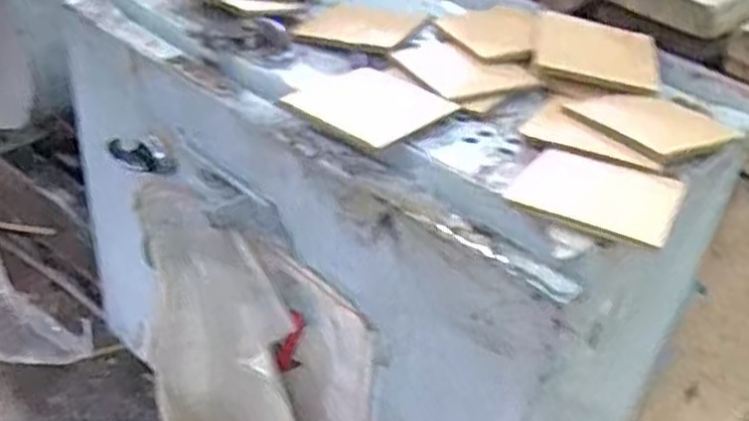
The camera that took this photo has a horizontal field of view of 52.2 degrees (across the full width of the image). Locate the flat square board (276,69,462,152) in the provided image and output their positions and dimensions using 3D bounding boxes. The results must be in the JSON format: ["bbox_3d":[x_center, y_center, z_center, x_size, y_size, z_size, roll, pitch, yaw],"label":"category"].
[{"bbox_3d":[-0.001,-0.057,0.400,0.068,0.004,0.070,28,41,27],"label":"flat square board"}]

